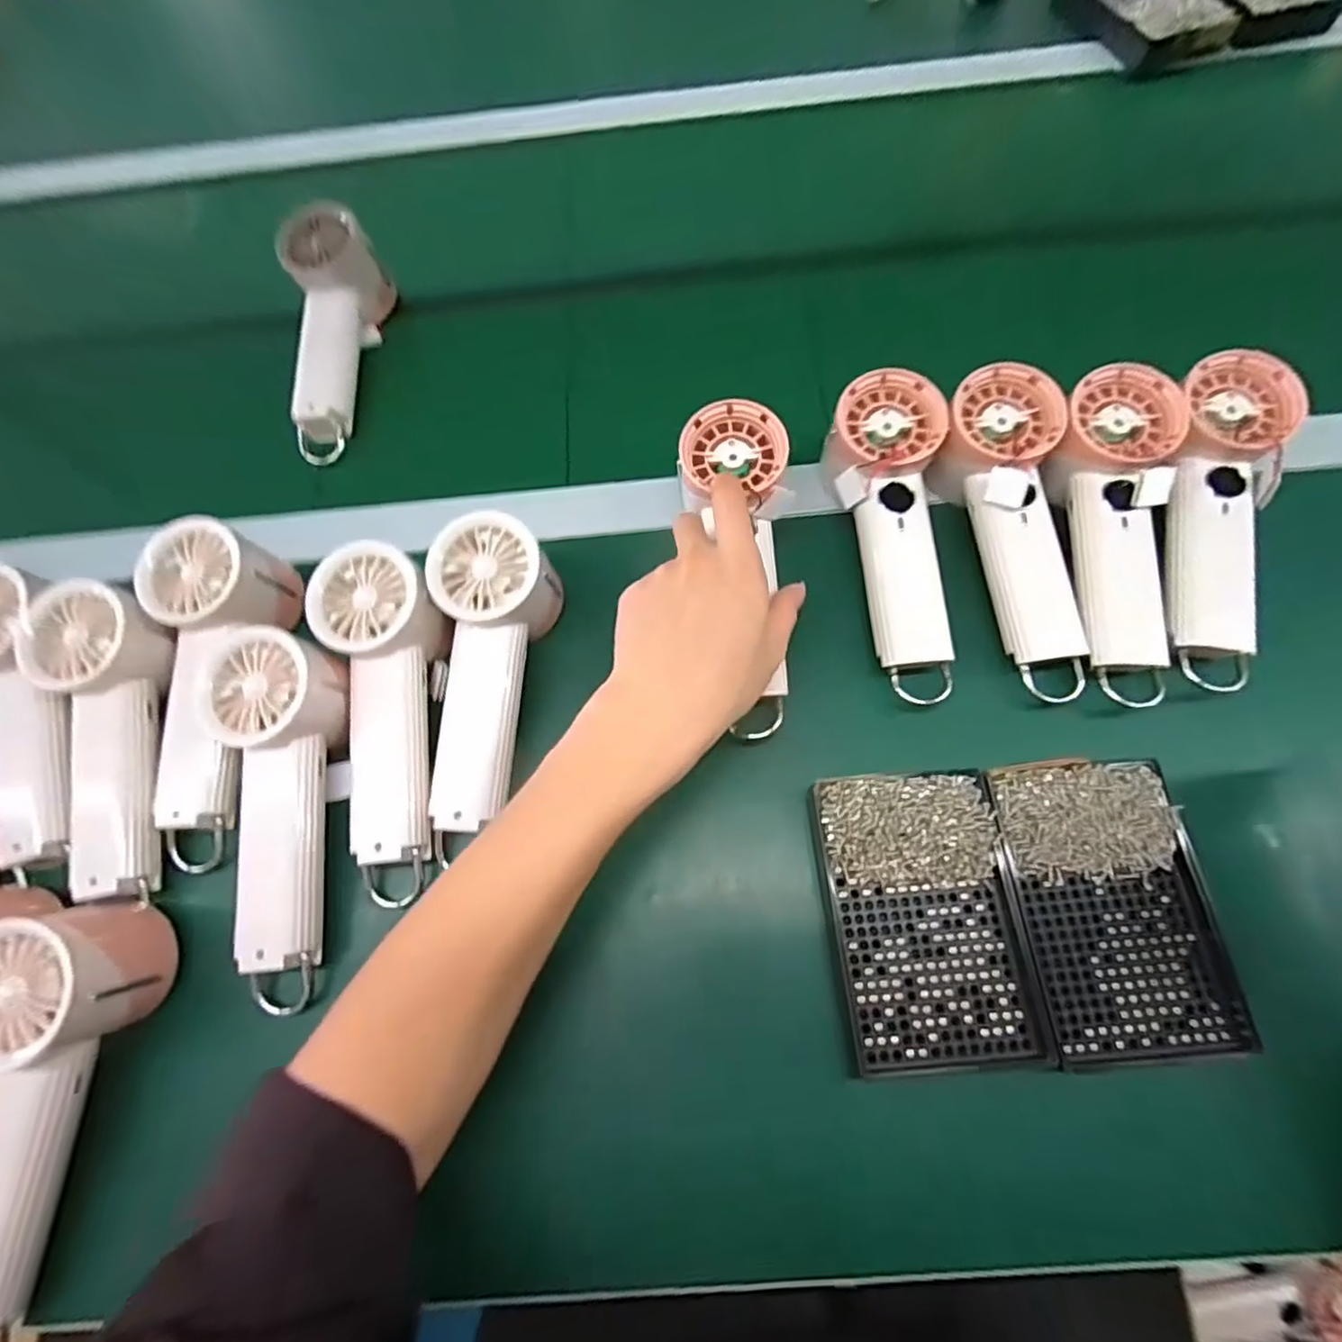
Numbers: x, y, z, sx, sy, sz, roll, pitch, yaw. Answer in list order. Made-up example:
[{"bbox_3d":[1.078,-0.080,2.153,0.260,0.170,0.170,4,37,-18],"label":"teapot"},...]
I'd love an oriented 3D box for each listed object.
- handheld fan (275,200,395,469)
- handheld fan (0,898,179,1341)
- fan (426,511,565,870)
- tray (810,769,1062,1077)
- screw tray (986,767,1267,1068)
[{"bbox_3d":[-0.257,-0.250,0.489,0.057,0.056,0.185,-1,82,2],"label":"handheld fan"},{"bbox_3d":[-0.295,0.210,0.301,0.060,0.070,0.183,4,81,4],"label":"handheld fan"},{"bbox_3d":[-0.104,0.005,0.366,0.060,0.045,0.177,4,84,4],"label":"fan"},{"bbox_3d":[0.125,0.118,0.312,0.089,0.014,0.134,-8,68,2],"label":"tray"},{"bbox_3d":[0.212,0.111,0.309,0.087,0.017,0.134,-7,68,2],"label":"screw tray"}]

